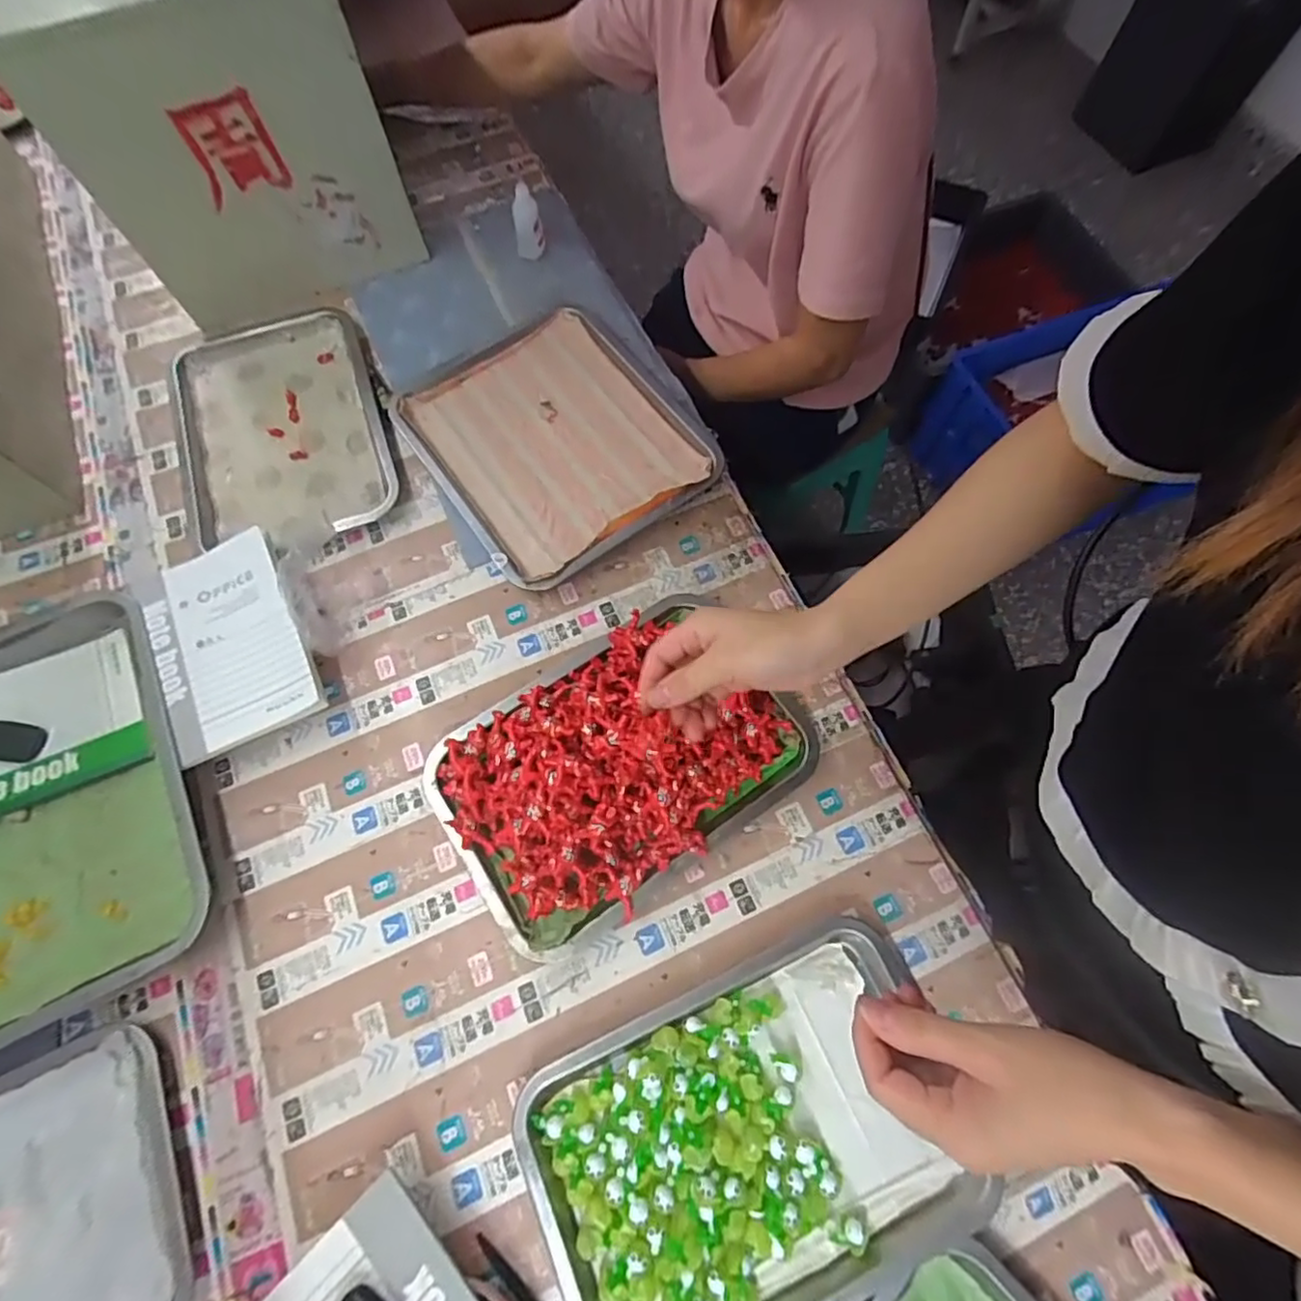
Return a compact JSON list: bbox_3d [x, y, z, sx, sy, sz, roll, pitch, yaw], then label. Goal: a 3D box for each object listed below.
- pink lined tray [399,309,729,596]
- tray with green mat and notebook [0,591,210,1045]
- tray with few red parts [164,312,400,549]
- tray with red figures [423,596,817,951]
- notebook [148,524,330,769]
[{"bbox_3d":[-0.103,-0.232,0.688,0.263,0.026,0.302,-35,71,-12],"label":"pink lined tray"},{"bbox_3d":[-0.534,0.133,0.543,0.269,0.040,0.347,-28,70,-9],"label":"tray with green mat and notebook"},{"bbox_3d":[-0.411,-0.247,0.702,0.213,0.018,0.309,-21,69,-7],"label":"tray with few red parts"},{"bbox_3d":[-0.029,0.088,0.541,0.302,0.075,0.208,-33,71,-11],"label":"tray with red figures"},{"bbox_3d":[-0.382,-0.011,0.572,0.124,0.013,0.196,-26,72,-10],"label":"notebook"}]

